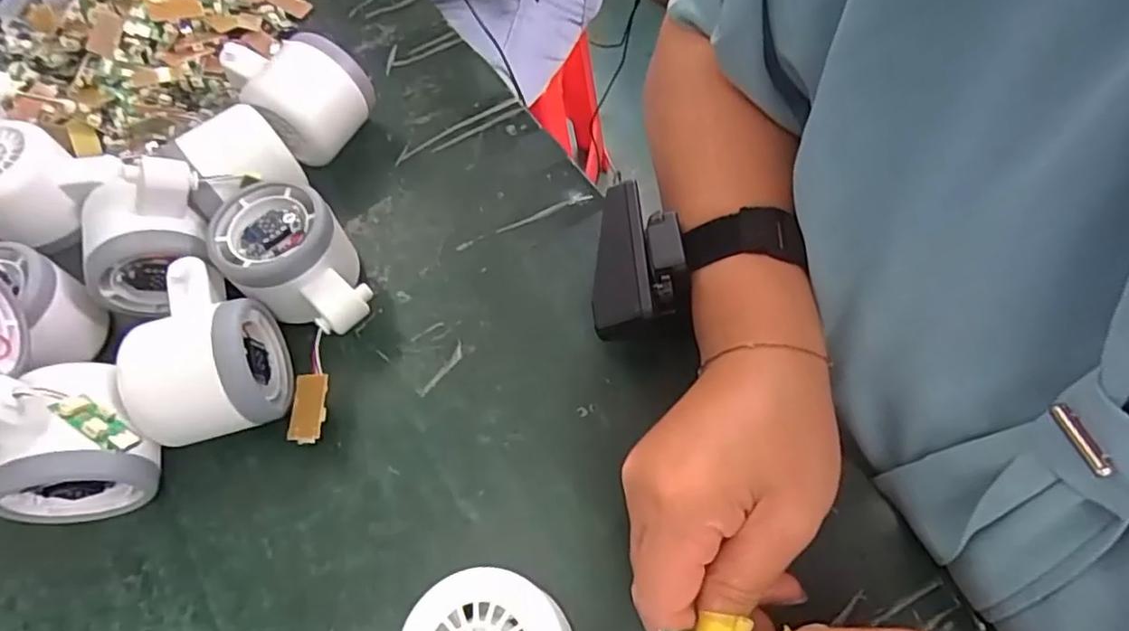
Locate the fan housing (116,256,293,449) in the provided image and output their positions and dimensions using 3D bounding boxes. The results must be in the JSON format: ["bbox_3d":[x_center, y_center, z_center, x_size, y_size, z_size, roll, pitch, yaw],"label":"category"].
[{"bbox_3d":[-0.169,0.020,0.299,0.060,0.055,0.082,-15,61,-5],"label":"fan housing"}]

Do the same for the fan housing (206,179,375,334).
[{"bbox_3d":[-0.136,-0.023,0.321,0.056,0.053,0.083,-30,63,-13],"label":"fan housing"}]

